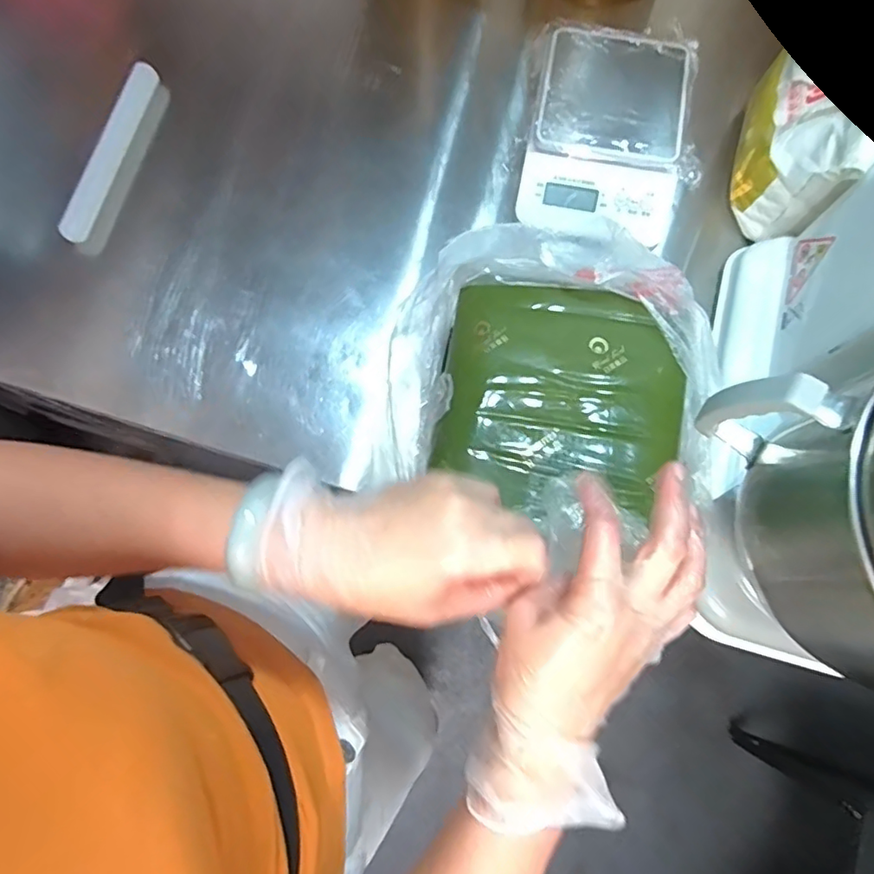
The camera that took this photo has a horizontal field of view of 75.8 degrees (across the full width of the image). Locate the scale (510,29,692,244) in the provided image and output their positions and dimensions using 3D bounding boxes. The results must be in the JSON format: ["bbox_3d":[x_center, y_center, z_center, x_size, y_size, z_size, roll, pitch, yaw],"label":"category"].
[{"bbox_3d":[0.175,-0.320,0.590,0.159,0.044,0.224,9,77,2],"label":"scale"}]

